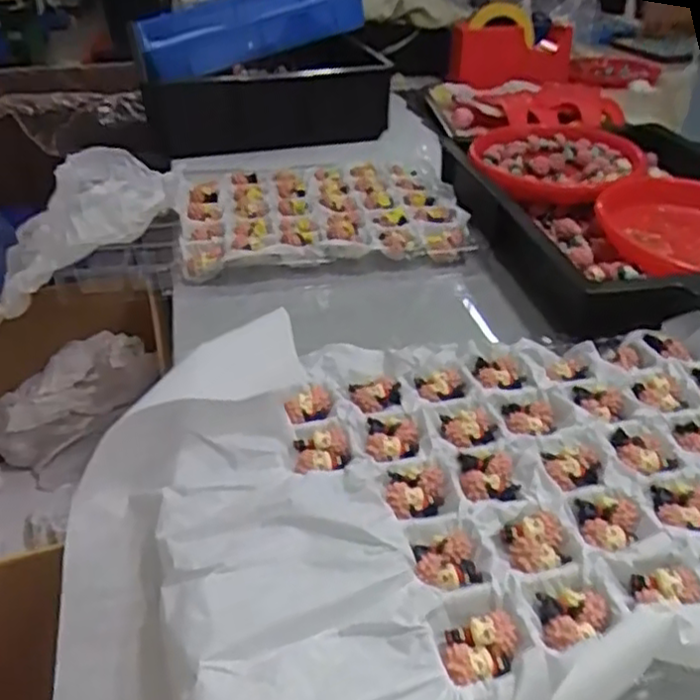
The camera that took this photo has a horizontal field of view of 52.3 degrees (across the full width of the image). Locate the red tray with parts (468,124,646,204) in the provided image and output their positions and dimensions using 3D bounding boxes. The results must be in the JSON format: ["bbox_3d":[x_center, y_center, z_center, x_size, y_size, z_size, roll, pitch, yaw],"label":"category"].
[{"bbox_3d":[0.224,-0.205,0.782,0.175,0.042,0.163,22,39,26],"label":"red tray with parts"}]

